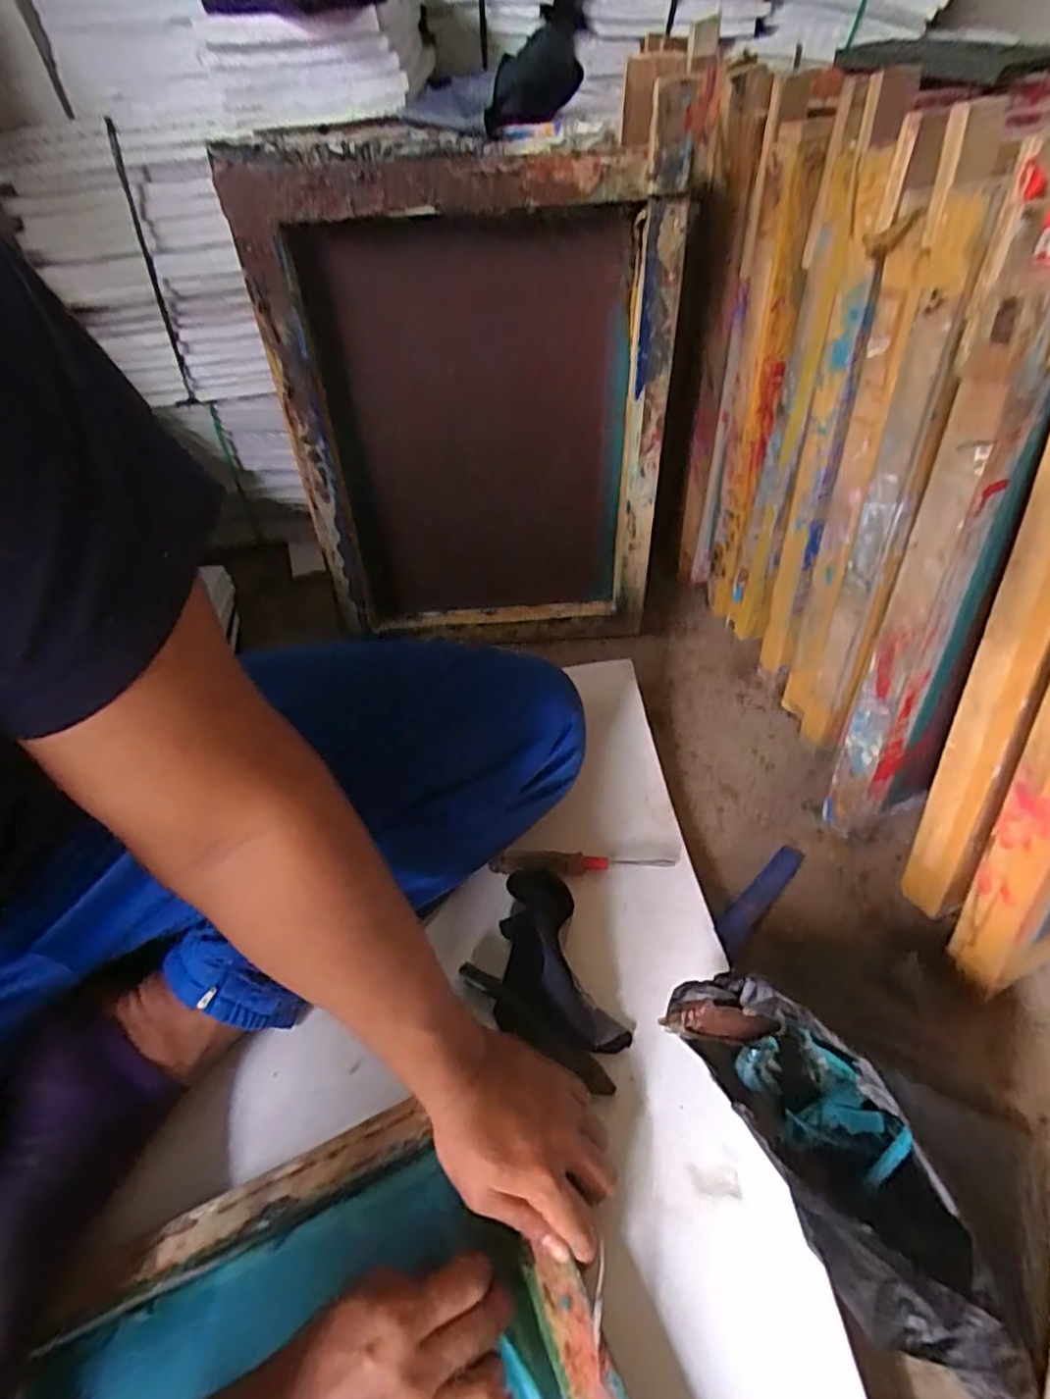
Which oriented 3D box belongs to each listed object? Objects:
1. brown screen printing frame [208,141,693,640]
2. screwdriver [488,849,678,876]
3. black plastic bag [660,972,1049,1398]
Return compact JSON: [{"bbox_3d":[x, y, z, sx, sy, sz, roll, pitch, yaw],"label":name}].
[{"bbox_3d":[-0.046,-0.262,0.645,0.372,0.464,0.060,-6,44,-3],"label":"brown screen printing frame"},{"bbox_3d":[0.053,0.155,0.591,0.168,0.018,0.024,0,51,2],"label":"screwdriver"},{"bbox_3d":[0.184,0.282,0.391,0.215,0.164,0.137,25,56,21],"label":"black plastic bag"}]

